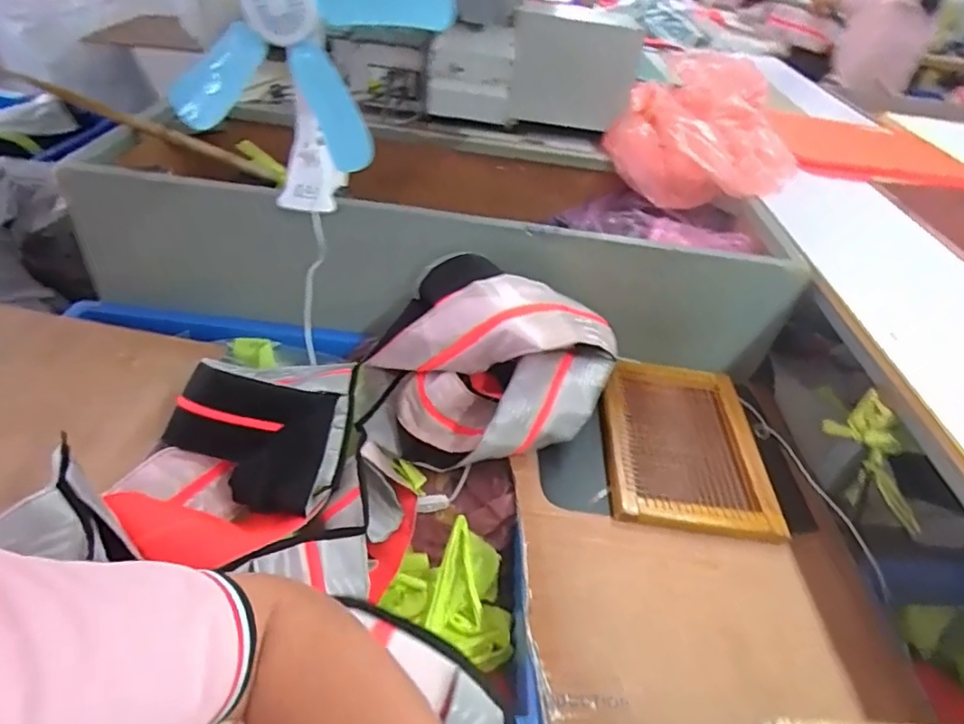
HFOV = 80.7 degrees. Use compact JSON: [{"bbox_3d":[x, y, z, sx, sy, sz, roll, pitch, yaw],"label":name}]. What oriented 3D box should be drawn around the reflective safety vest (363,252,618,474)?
[{"bbox_3d":[0.024,0.010,0.859,0.359,0.249,0.227,2,41,-6],"label":"reflective safety vest"}]

